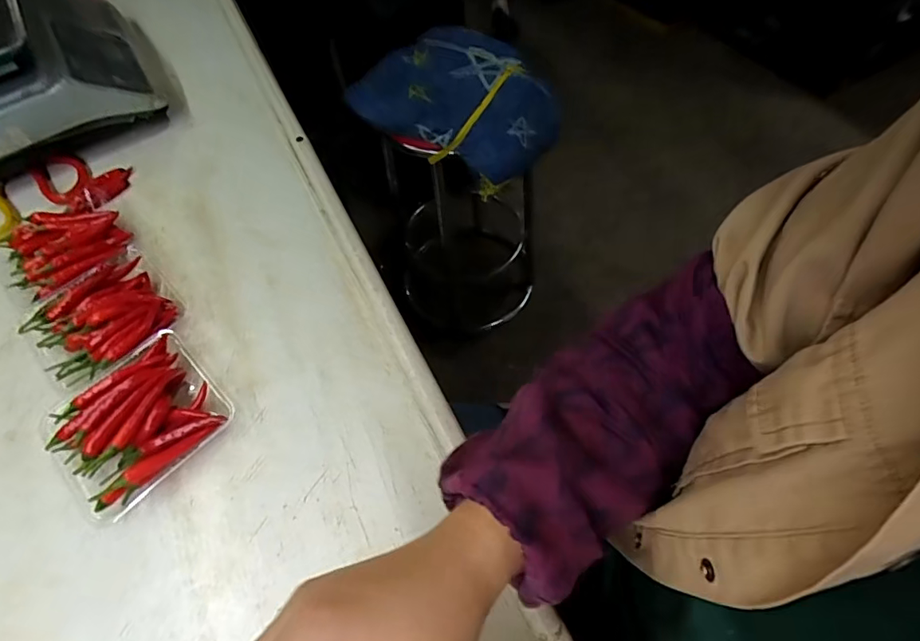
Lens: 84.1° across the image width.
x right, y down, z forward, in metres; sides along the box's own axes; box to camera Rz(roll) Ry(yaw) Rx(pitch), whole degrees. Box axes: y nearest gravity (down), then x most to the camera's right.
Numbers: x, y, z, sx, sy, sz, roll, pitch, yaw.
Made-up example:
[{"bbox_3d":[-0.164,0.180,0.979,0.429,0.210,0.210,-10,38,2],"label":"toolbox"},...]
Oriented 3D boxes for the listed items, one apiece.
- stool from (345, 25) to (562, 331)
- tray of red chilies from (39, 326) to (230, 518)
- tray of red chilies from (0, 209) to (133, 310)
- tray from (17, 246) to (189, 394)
[{"bbox_3d":[0.020,-0.267,1.175,0.335,0.643,0.326,-2,58,3],"label":"stool"},{"bbox_3d":[-0.265,0.081,0.415,0.127,0.036,0.119,-41,63,-19],"label":"tray of red chilies"},{"bbox_3d":[-0.418,-0.074,0.532,0.121,0.030,0.132,-39,63,-19],"label":"tray of red chilies"},{"bbox_3d":[-0.333,-0.002,0.474,0.120,0.034,0.118,-41,64,-20],"label":"tray"}]

